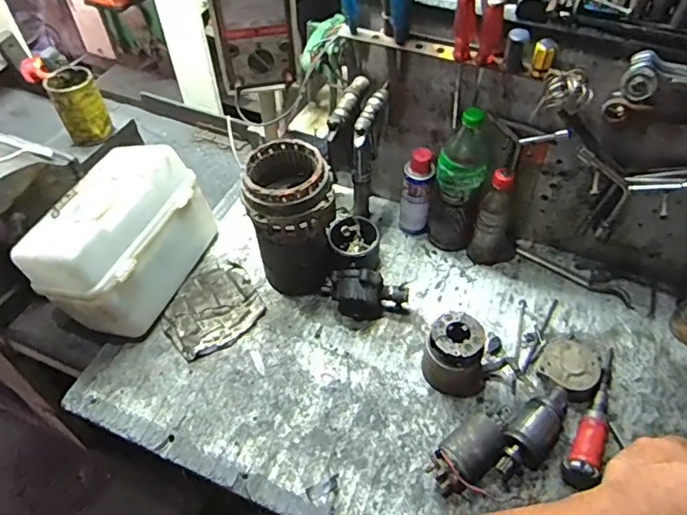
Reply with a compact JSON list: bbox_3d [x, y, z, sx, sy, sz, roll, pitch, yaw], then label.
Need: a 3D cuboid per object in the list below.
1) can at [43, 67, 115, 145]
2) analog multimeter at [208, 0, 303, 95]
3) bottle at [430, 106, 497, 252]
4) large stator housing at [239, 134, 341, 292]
[{"bbox_3d":[-0.468,-0.270,0.931,0.075,0.111,0.079,0,52,0],"label":"can"},{"bbox_3d":[-0.131,-0.344,0.785,0.120,0.173,0.051,-8,52,-6],"label":"analog multimeter"},{"bbox_3d":[0.194,-0.118,0.846,0.082,0.262,0.069,24,56,18],"label":"bottle"},{"bbox_3d":[-0.076,-0.054,0.828,0.122,0.236,0.128,-6,52,-4],"label":"large stator housing"}]

